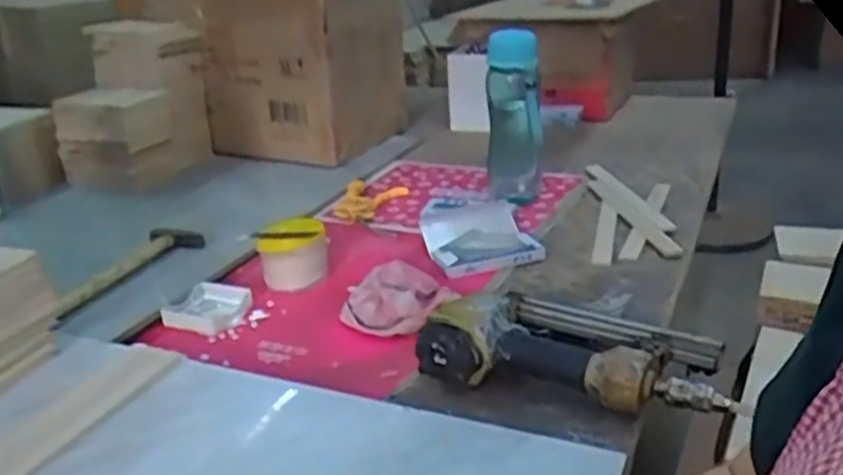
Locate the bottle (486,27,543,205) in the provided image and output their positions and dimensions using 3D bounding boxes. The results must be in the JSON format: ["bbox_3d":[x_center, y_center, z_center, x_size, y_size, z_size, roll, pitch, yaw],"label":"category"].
[{"bbox_3d":[0.131,-0.171,1.099,0.074,0.238,0.084,1,23,6],"label":"bottle"}]

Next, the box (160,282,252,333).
[{"bbox_3d":[-0.235,0.080,0.870,0.080,0.025,0.077,8,25,22],"label":"box"}]

